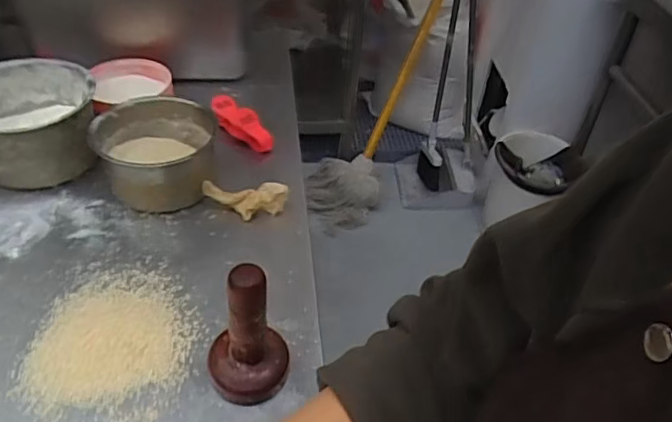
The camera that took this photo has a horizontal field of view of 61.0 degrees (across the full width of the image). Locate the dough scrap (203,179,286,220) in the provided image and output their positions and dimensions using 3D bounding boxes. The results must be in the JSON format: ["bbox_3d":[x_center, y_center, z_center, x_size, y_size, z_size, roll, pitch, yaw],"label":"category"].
[{"bbox_3d":[-0.101,-0.012,0.634,0.091,0.028,0.032,-1,43,-6],"label":"dough scrap"}]

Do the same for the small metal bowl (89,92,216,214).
[{"bbox_3d":[-0.201,-0.068,0.642,0.120,0.067,0.125,3,42,-3],"label":"small metal bowl"}]

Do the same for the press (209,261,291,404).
[{"bbox_3d":[-0.074,0.096,0.452,0.067,0.116,0.064,-3,43,-9],"label":"press"}]

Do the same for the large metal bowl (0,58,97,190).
[{"bbox_3d":[-0.349,-0.102,0.657,0.142,0.089,0.136,3,42,-3],"label":"large metal bowl"}]

